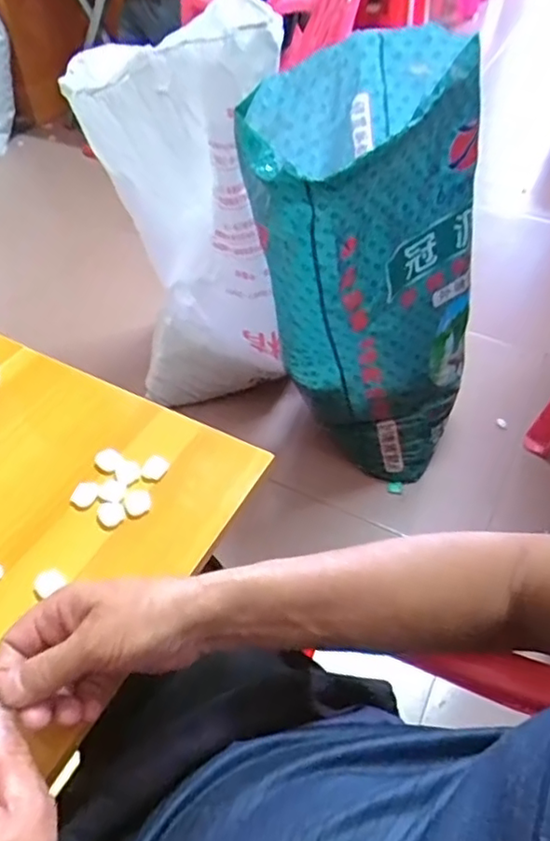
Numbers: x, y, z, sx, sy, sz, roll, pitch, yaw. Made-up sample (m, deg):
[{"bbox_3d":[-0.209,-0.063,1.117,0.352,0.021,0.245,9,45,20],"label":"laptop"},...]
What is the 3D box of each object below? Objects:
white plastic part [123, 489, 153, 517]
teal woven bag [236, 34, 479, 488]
[{"bbox_3d":[-0.115,0.068,0.521,0.022,0.004,0.024,0,47,0],"label":"white plastic part"},{"bbox_3d":[0.145,-0.228,1.016,0.375,0.611,0.305,-2,47,-2],"label":"teal woven bag"}]

